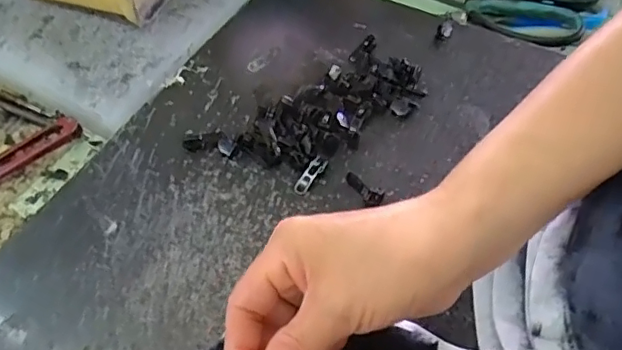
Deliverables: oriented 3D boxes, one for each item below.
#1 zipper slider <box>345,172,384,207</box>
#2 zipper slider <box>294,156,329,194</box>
[{"bbox_3d":[0.031,0.008,0.340,0.013,0.007,0.030,-35,60,-23],"label":"zipper slider"},{"bbox_3d":[0.000,0.000,0.350,0.009,0.004,0.029,31,72,21],"label":"zipper slider"}]

